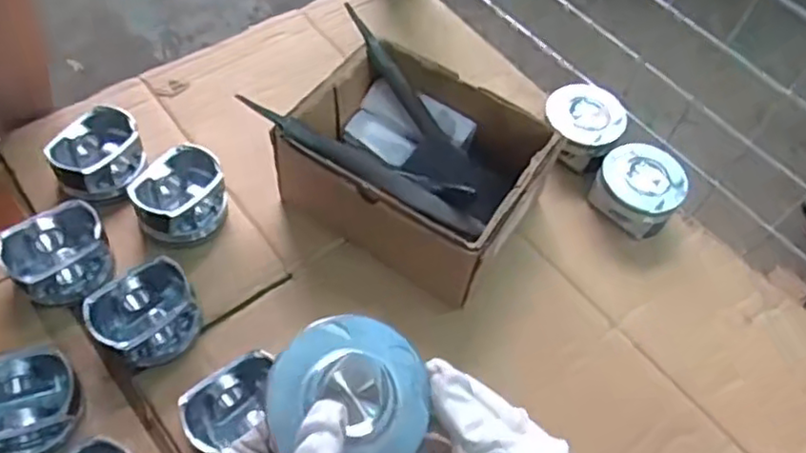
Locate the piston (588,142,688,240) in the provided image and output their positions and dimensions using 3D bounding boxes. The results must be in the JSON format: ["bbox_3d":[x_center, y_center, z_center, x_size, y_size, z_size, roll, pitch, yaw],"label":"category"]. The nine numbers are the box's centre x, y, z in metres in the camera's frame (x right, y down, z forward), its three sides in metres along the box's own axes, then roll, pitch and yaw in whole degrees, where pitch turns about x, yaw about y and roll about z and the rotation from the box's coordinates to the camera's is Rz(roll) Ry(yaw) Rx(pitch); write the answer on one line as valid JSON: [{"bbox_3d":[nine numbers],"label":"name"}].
[{"bbox_3d":[0.219,-0.036,0.623,0.074,0.057,0.067,38,62,18],"label":"piston"}]

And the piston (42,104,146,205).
[{"bbox_3d":[-0.270,-0.062,0.593,0.071,0.050,0.080,20,58,8],"label":"piston"}]

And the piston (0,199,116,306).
[{"bbox_3d":[-0.271,0.023,0.533,0.076,0.047,0.066,-35,66,-23],"label":"piston"}]

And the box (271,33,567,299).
[{"bbox_3d":[0.010,-0.052,0.587,0.198,0.099,0.147,31,60,14],"label":"box"}]

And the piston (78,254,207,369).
[{"bbox_3d":[-0.195,0.066,0.509,0.073,0.049,0.061,-31,65,-22],"label":"piston"}]

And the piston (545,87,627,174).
[{"bbox_3d":[0.173,-0.098,0.651,0.073,0.045,0.069,2,57,-3],"label":"piston"}]

